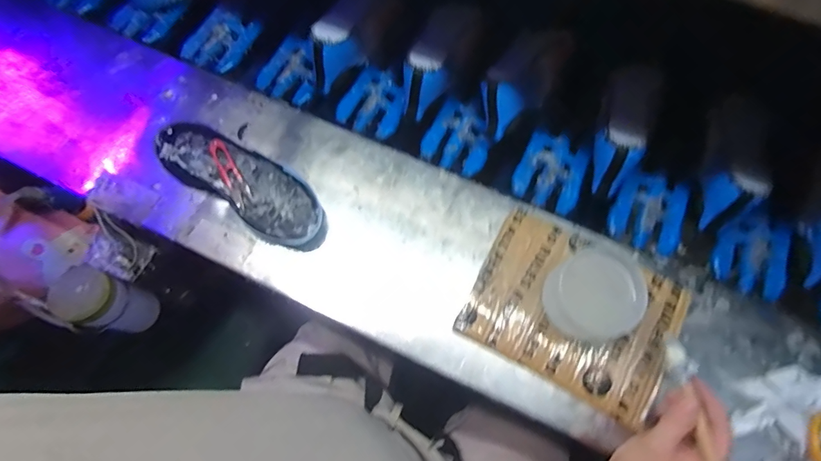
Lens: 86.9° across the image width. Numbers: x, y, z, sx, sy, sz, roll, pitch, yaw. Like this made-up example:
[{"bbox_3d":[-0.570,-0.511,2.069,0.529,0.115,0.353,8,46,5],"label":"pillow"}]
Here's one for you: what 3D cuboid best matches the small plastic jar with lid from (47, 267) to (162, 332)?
[{"bbox_3d":[-0.436,0.103,0.627,0.067,0.145,0.071,0,73,1],"label":"small plastic jar with lid"}]

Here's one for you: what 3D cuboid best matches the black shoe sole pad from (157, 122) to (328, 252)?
[{"bbox_3d":[-0.210,-0.060,0.560,0.242,0.048,0.094,33,76,11],"label":"black shoe sole pad"}]

